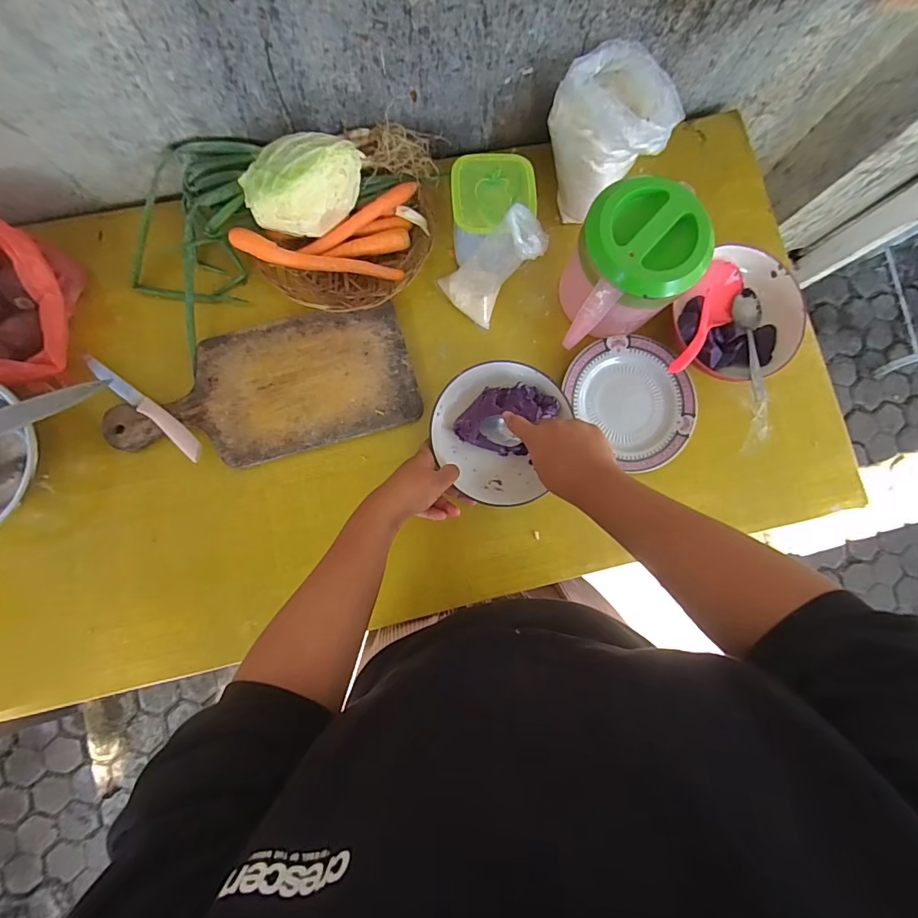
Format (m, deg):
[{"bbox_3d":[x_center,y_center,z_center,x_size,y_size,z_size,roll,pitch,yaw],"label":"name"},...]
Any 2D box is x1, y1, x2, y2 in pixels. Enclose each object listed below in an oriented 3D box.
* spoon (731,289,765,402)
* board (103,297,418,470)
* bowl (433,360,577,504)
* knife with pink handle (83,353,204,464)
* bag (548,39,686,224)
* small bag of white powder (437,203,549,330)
[{"bbox_3d":[0.383,-0.150,0.603,0.044,0.015,0.173,8,69,-3],"label":"spoon"},{"bbox_3d":[-0.238,-0.083,0.576,0.357,0.015,0.165,-16,84,-6],"label":"board"},{"bbox_3d":[0.044,-0.034,0.575,0.153,0.046,0.168,0,83,-4],"label":"bowl"},{"bbox_3d":[-0.378,-0.066,0.548,0.190,0.019,0.022,39,82,1],"label":"knife with pink handle"},{"bbox_3d":[0.185,-0.416,0.588,0.119,0.125,0.120,-24,87,-6],"label":"bag"},{"bbox_3d":[0.046,-0.231,0.558,0.063,0.151,0.070,-23,85,-31],"label":"small bag of white powder"}]

